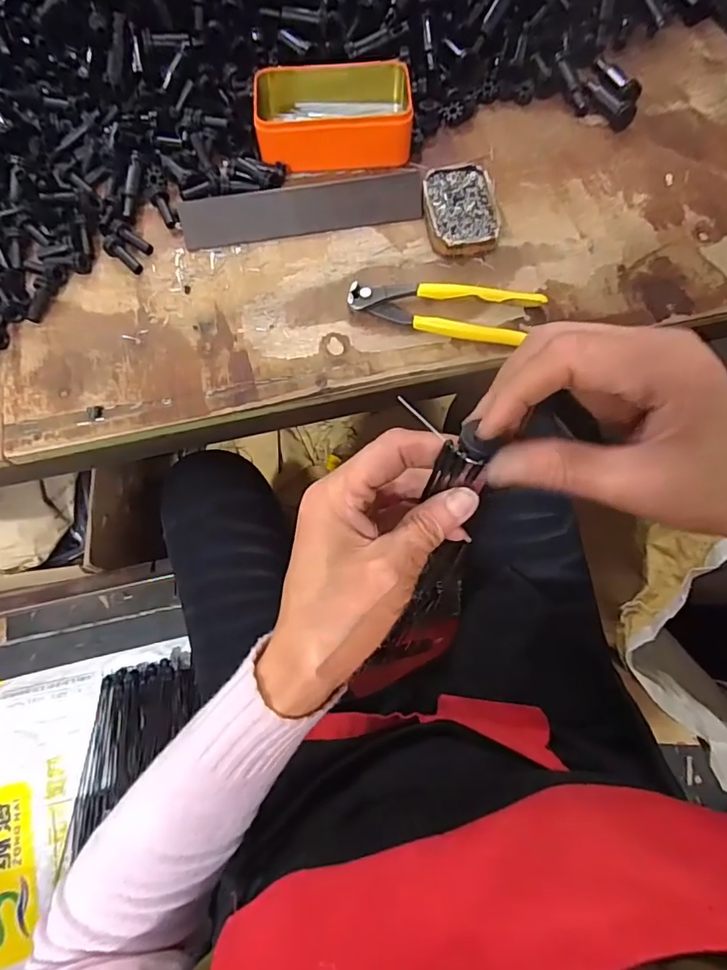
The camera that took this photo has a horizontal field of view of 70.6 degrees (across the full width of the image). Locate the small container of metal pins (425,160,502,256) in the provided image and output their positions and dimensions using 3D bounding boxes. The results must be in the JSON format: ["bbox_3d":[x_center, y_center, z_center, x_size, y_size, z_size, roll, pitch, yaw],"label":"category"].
[{"bbox_3d":[0.090,-0.252,0.468,0.068,0.023,0.097,-5,72,-1],"label":"small container of metal pins"}]

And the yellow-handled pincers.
[{"bbox_3d":[0.069,-0.150,0.439,0.162,0.013,0.047,7,73,3],"label":"yellow-handled pincers"}]

